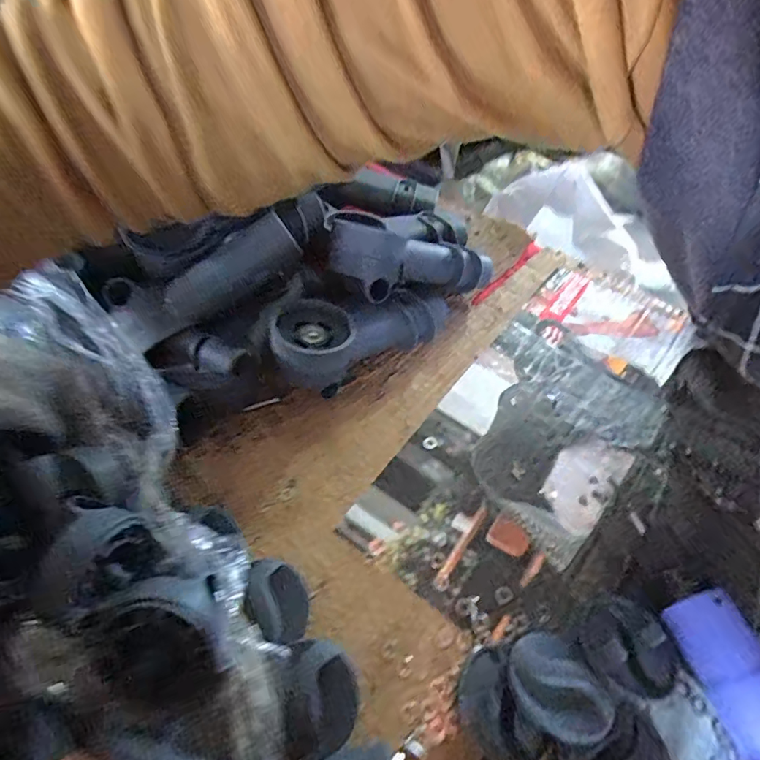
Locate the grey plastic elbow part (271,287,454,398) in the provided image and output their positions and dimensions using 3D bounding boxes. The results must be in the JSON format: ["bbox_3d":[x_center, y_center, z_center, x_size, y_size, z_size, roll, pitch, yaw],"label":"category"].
[{"bbox_3d":[-0.013,-0.043,0.432,0.161,0.060,0.059,-25,55,-23],"label":"grey plastic elbow part"}]

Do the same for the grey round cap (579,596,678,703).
[{"bbox_3d":[0.145,0.159,0.294,0.052,0.024,0.052,2,49,-2],"label":"grey round cap"}]

